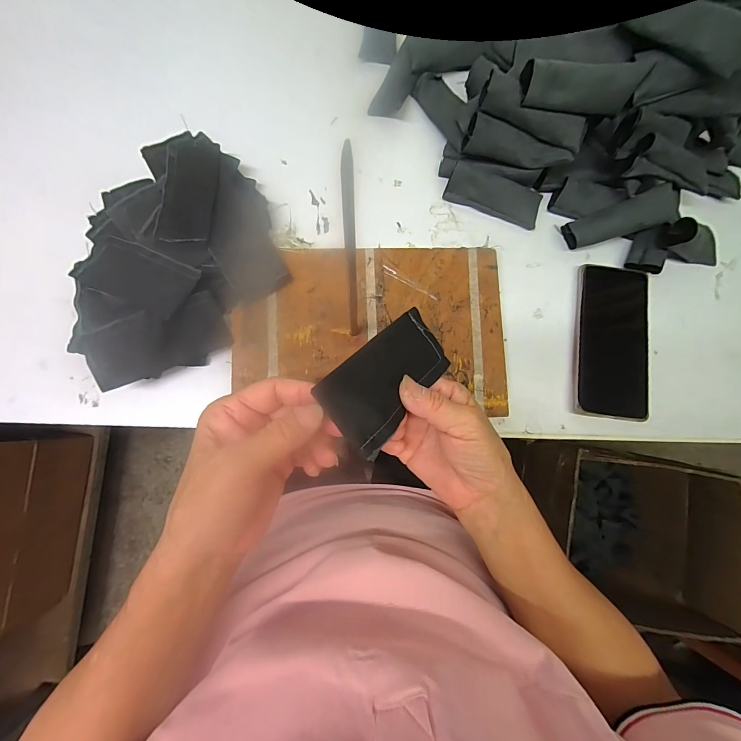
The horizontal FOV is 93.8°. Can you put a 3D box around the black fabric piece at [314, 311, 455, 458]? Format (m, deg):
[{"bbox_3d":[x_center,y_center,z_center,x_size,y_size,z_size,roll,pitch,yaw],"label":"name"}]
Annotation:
[{"bbox_3d":[0.016,0.001,0.237,0.052,0.016,0.113,44,51,2],"label":"black fabric piece"}]

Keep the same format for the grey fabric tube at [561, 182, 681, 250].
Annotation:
[{"bbox_3d":[0.270,-0.159,0.363,0.120,0.028,0.038,-18,85,10],"label":"grey fabric tube"}]

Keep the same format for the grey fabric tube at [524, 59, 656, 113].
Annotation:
[{"bbox_3d":[0.189,-0.252,0.308,0.104,0.028,0.031,1,81,-3],"label":"grey fabric tube"}]

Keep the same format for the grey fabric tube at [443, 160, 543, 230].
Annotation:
[{"bbox_3d":[0.135,-0.191,0.370,0.102,0.028,0.041,18,83,-1],"label":"grey fabric tube"}]

